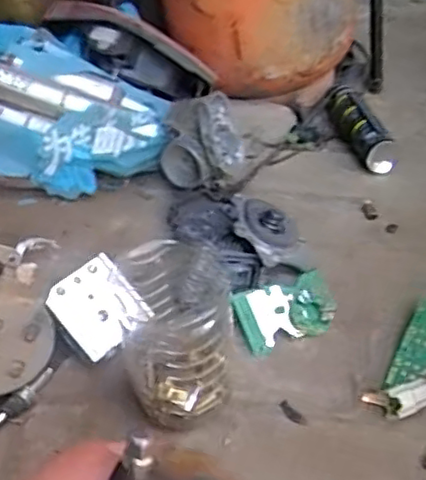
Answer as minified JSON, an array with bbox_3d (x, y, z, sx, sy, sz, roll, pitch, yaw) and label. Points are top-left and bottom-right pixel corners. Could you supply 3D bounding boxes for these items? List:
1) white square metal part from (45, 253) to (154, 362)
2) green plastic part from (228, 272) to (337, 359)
[{"bbox_3d":[-0.124,0.072,0.681,0.085,0.021,0.088,-39,89,-21],"label":"white square metal part"},{"bbox_3d":[0.078,0.075,0.685,0.101,0.018,0.070,-19,67,-9],"label":"green plastic part"}]

